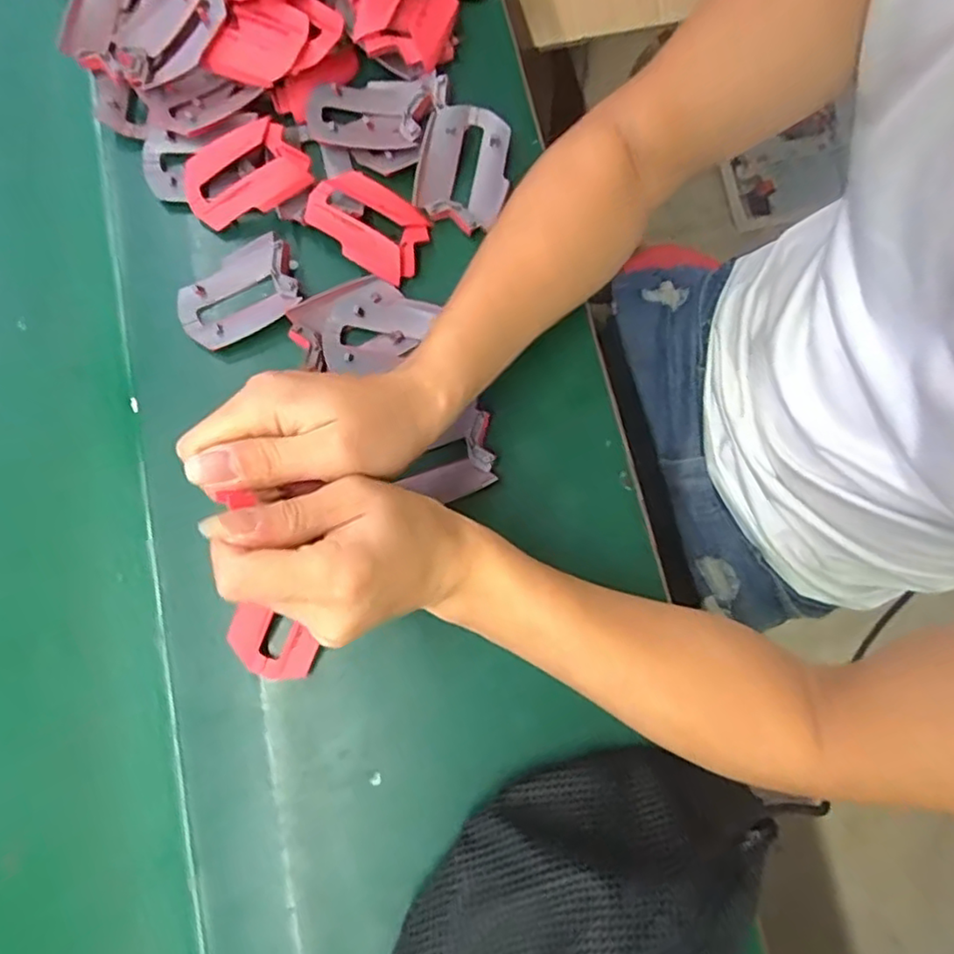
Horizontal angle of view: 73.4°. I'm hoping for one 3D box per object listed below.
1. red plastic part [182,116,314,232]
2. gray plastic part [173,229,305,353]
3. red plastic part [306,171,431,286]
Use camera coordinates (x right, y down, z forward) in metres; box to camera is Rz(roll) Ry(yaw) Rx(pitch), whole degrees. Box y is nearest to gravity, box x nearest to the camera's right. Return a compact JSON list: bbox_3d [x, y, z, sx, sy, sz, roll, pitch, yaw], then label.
[{"bbox_3d":[-0.154,-0.200,0.423,0.080,0.023,0.055,-24,80,-4],"label":"red plastic part"},{"bbox_3d":[-0.156,-0.120,0.417,0.080,0.014,0.059,-27,80,-5],"label":"gray plastic part"},{"bbox_3d":[-0.071,-0.168,0.423,0.078,0.013,0.055,41,82,7],"label":"red plastic part"}]

